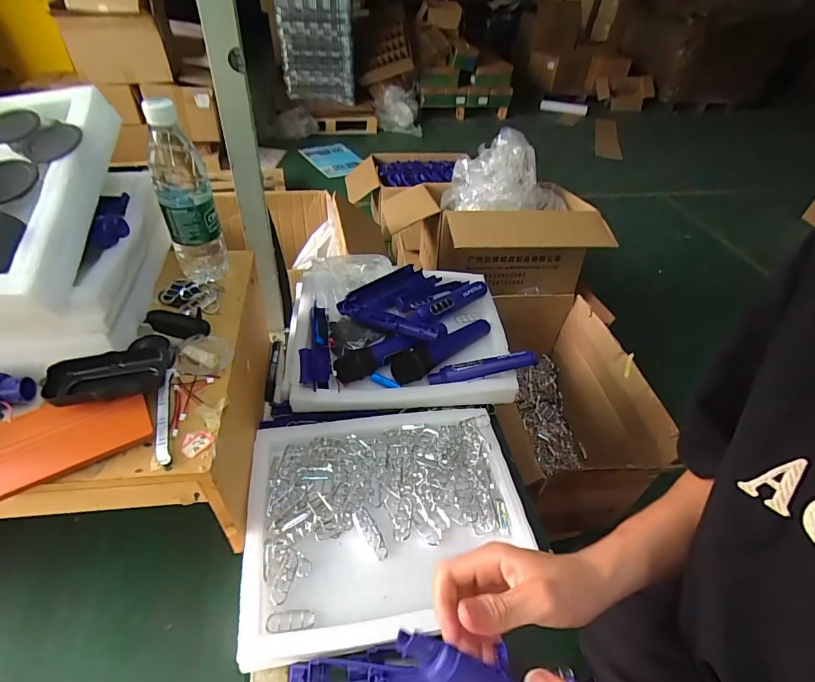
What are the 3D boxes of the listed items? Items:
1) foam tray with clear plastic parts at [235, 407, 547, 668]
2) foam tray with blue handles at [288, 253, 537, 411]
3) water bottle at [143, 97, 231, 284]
[{"bbox_3d":[-0.028,0.232,0.588,0.344,0.055,0.284,-4,44,-10],"label":"foam tray with clear plastic parts"},{"bbox_3d":[-0.015,-0.025,0.781,0.377,0.084,0.315,-2,44,-7],"label":"foam tray with blue handles"},{"bbox_3d":[-0.283,-0.179,0.567,0.064,0.224,0.061,-13,46,-19],"label":"water bottle"}]

